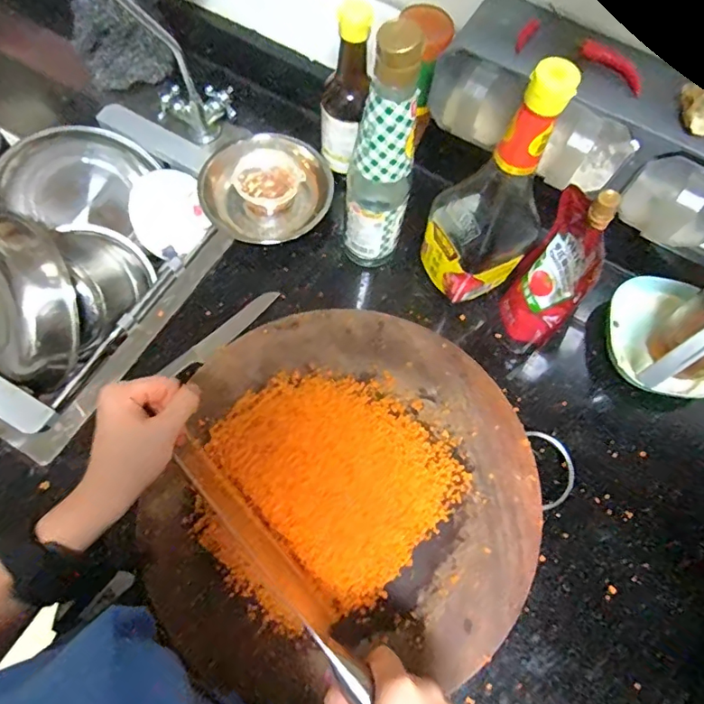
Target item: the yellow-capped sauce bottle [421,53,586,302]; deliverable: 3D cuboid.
[{"bbox_3d":[0.124,-0.135,0.444,0.072,0.232,0.078,-26,72,-12],"label":"yellow-capped sauce bottle"}]

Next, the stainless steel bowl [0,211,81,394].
[{"bbox_3d":[-0.343,-0.047,0.531,0.162,0.155,0.078,33,29,18],"label":"stainless steel bowl"}]

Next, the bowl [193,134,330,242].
[{"bbox_3d":[-0.101,-0.193,0.584,0.143,0.039,0.133,1,69,-2],"label":"bowl"}]

